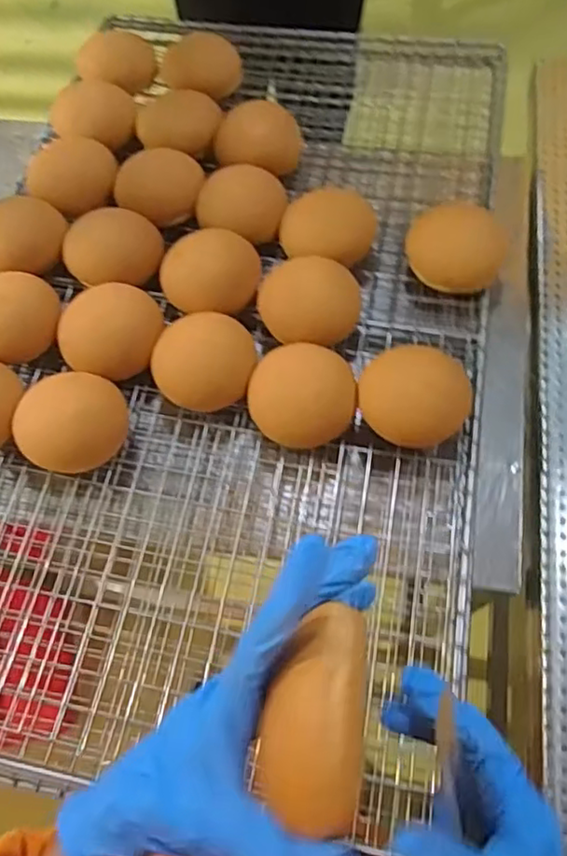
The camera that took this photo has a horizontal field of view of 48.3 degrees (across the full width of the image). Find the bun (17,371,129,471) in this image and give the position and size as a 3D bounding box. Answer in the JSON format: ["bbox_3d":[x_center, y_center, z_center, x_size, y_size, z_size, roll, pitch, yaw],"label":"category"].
[{"bbox_3d":[-0.192,-0.005,0.579,0.086,0.069,0.096,40,74,19],"label":"bun"}]

